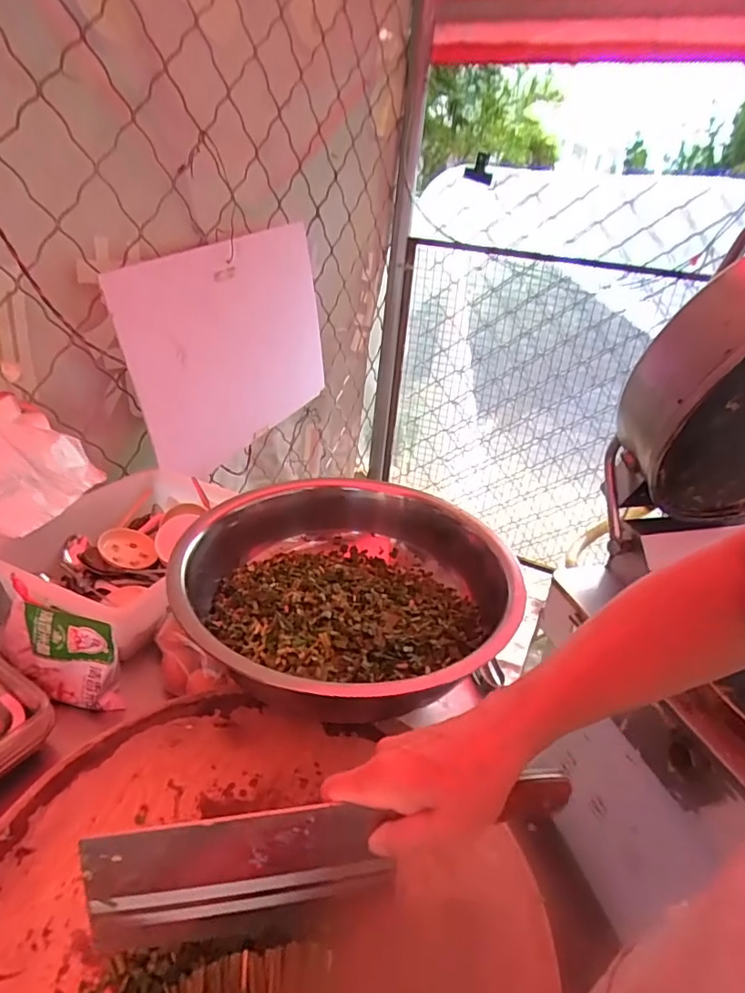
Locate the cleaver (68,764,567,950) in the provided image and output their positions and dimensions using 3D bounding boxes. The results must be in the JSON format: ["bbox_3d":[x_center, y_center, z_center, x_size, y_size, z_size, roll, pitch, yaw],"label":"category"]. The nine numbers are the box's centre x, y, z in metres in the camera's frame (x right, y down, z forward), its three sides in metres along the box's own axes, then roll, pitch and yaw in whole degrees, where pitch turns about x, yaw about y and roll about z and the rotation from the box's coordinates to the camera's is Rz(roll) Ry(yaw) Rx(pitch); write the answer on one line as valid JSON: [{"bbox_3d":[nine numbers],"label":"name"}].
[{"bbox_3d":[-0.019,0.233,0.363,0.308,0.098,0.017,-7,29,-10],"label":"cleaver"}]

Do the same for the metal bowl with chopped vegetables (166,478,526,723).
[{"bbox_3d":[-0.030,0.110,0.678,0.368,0.116,0.389,0,28,-9],"label":"metal bowl with chopped vegetables"}]

